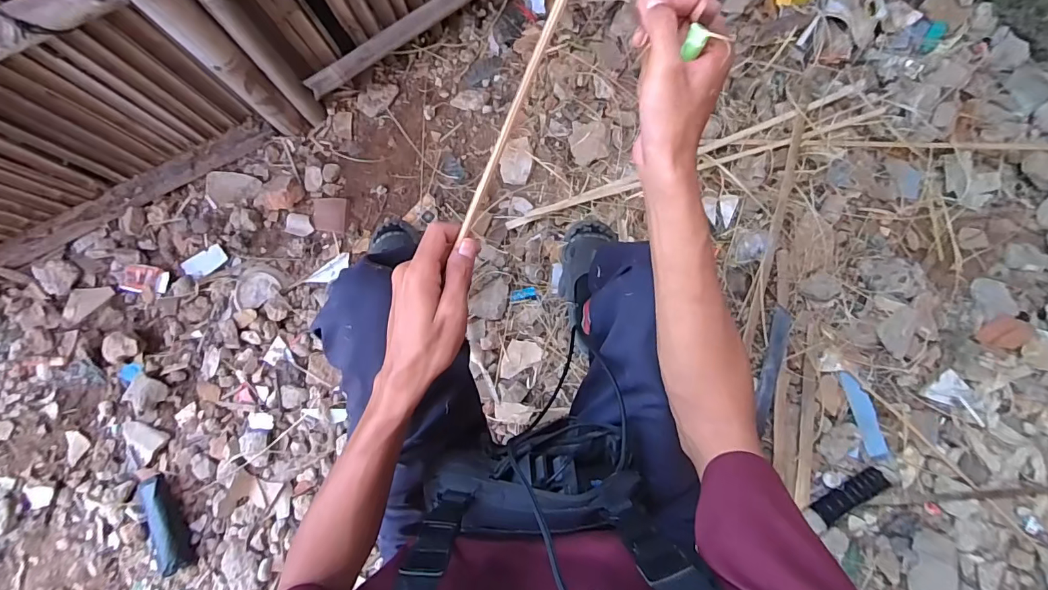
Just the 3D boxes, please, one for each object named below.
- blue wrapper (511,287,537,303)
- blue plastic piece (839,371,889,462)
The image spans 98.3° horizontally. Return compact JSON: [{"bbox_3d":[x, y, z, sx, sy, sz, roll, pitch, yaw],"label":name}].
[{"bbox_3d":[-0.002,-0.001,1.048,0.059,0.006,0.030,-6,85,3],"label":"blue wrapper"},{"bbox_3d":[0.722,0.255,0.961,0.042,0.005,0.188,-15,83,3],"label":"blue plastic piece"}]

